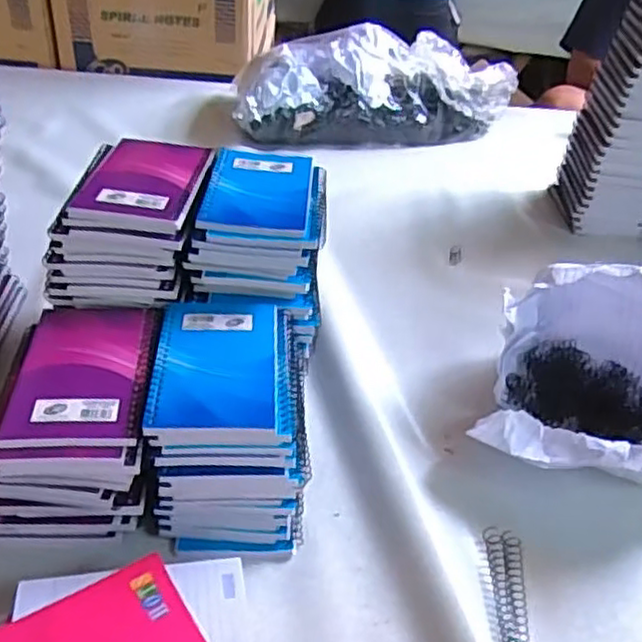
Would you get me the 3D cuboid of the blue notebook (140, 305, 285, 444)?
[{"bbox_3d":[-0.070,0.028,0.469,0.083,0.011,0.130,0,37,-6],"label":"blue notebook"}]

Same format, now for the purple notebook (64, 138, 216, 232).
[{"bbox_3d":[-0.136,-0.111,0.545,0.084,0.013,0.135,6,36,1],"label":"purple notebook"}]

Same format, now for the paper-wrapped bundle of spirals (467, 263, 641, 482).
[{"bbox_3d":[0.232,0.042,0.556,0.176,0.126,0.206,22,40,22],"label":"paper-wrapped bundle of spirals"}]

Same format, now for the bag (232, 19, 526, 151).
[{"bbox_3d":[0.085,-0.365,1.075,0.446,0.129,0.185,-6,38,-14],"label":"bag"}]

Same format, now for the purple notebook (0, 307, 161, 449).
[{"bbox_3d":[-0.155,0.032,0.458,0.083,0.011,0.127,-1,37,-7],"label":"purple notebook"}]

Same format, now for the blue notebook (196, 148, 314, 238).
[{"bbox_3d":[-0.049,-0.105,0.550,0.080,0.010,0.125,5,36,-1],"label":"blue notebook"}]

